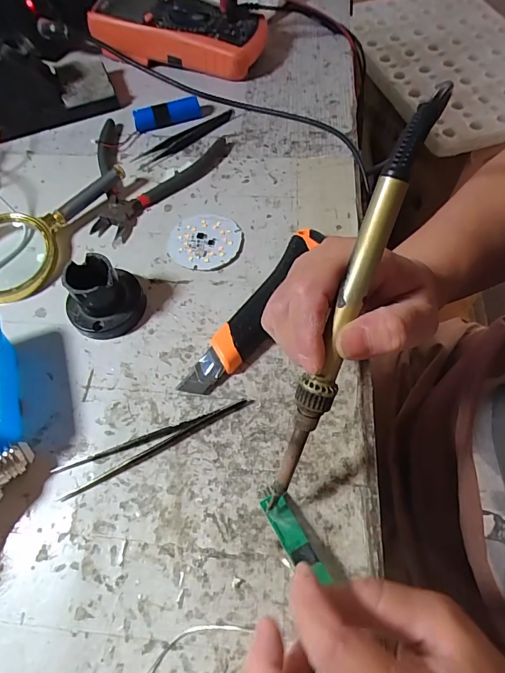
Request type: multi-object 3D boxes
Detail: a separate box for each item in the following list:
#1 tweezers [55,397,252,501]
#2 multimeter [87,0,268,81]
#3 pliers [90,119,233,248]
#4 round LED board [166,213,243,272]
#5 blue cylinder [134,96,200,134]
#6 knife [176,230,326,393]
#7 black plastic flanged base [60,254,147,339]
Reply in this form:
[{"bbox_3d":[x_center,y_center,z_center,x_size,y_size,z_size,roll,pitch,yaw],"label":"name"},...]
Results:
[{"bbox_3d":[-0.062,0.069,0.269,0.130,0.007,0.020,-20,63,-7],"label":"tweezers"},{"bbox_3d":[-0.078,-0.334,0.453,0.178,0.049,0.083,11,64,8],"label":"multimeter"},{"bbox_3d":[-0.115,-0.165,0.390,0.128,0.011,0.154,35,69,19],"label":"pliers"},{"bbox_3d":[-0.039,-0.081,0.349,0.059,0.004,0.060,6,63,6],"label":"round LED board"},{"bbox_3d":[-0.085,-0.222,0.410,0.065,0.021,0.014,-20,63,-7],"label":"blue cylinder"},{"bbox_3d":[0.006,-0.020,0.304,0.037,0.021,0.156,34,69,19],"label":"knife"},{"bbox_3d":[-0.110,-0.030,0.303,0.055,0.044,0.046,-33,65,-13],"label":"black plastic flanged base"}]

